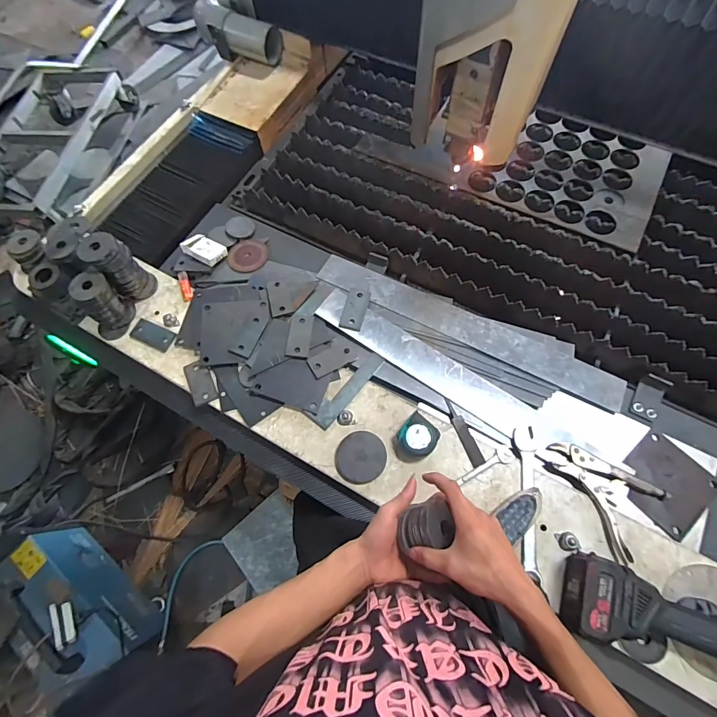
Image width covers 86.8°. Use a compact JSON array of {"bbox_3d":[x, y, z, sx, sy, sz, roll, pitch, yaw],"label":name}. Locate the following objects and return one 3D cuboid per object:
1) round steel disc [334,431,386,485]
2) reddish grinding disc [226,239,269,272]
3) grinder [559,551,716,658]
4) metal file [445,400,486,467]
[{"bbox_3d":[0.005,0.194,0.747,0.097,0.021,0.094,-1,68,1],"label":"round steel disc"},{"bbox_3d":[-0.283,-0.266,0.965,0.093,0.010,0.098,-1,68,1],"label":"reddish grinding disc"},{"bbox_3d":[0.544,0.428,0.588,0.406,0.094,0.139,14,69,7],"label":"grinder"},{"bbox_3d":[0.210,0.147,0.763,0.026,0.005,0.140,-22,69,-7],"label":"metal file"}]

